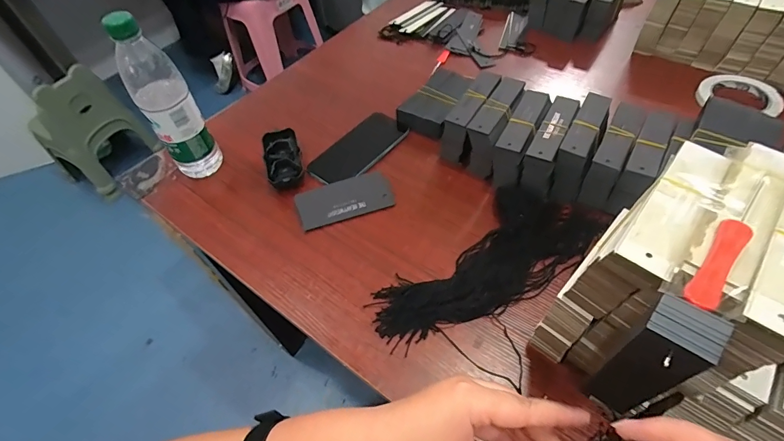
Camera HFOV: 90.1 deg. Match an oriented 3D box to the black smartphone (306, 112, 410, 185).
[{"bbox_3d":[-0.049,-0.110,0.590,0.074,0.010,0.165,31,62,25],"label":"black smartphone"}]

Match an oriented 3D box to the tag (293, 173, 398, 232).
[{"bbox_3d":[-0.065,-0.029,0.537,0.128,0.006,0.064,-16,61,-9],"label":"tag"}]

